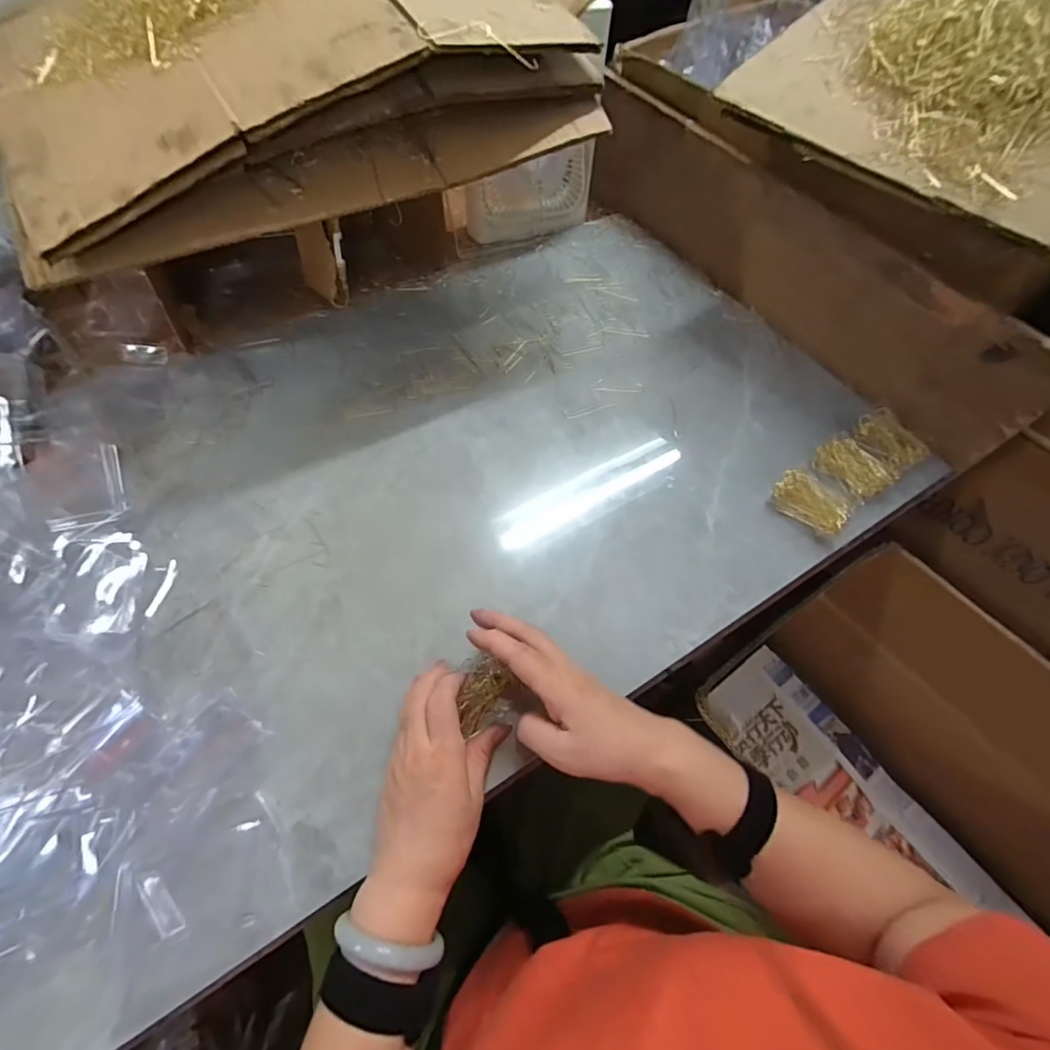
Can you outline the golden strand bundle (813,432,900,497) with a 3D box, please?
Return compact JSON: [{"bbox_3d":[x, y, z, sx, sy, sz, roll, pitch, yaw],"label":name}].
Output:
[{"bbox_3d":[0.349,-0.064,0.518,0.058,0.009,0.073,-33,66,-19],"label":"golden strand bundle"}]

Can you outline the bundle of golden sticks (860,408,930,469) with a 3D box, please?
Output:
[{"bbox_3d":[0.399,-0.094,0.537,0.055,0.009,0.070,-21,62,-14],"label":"bundle of golden sticks"}]

